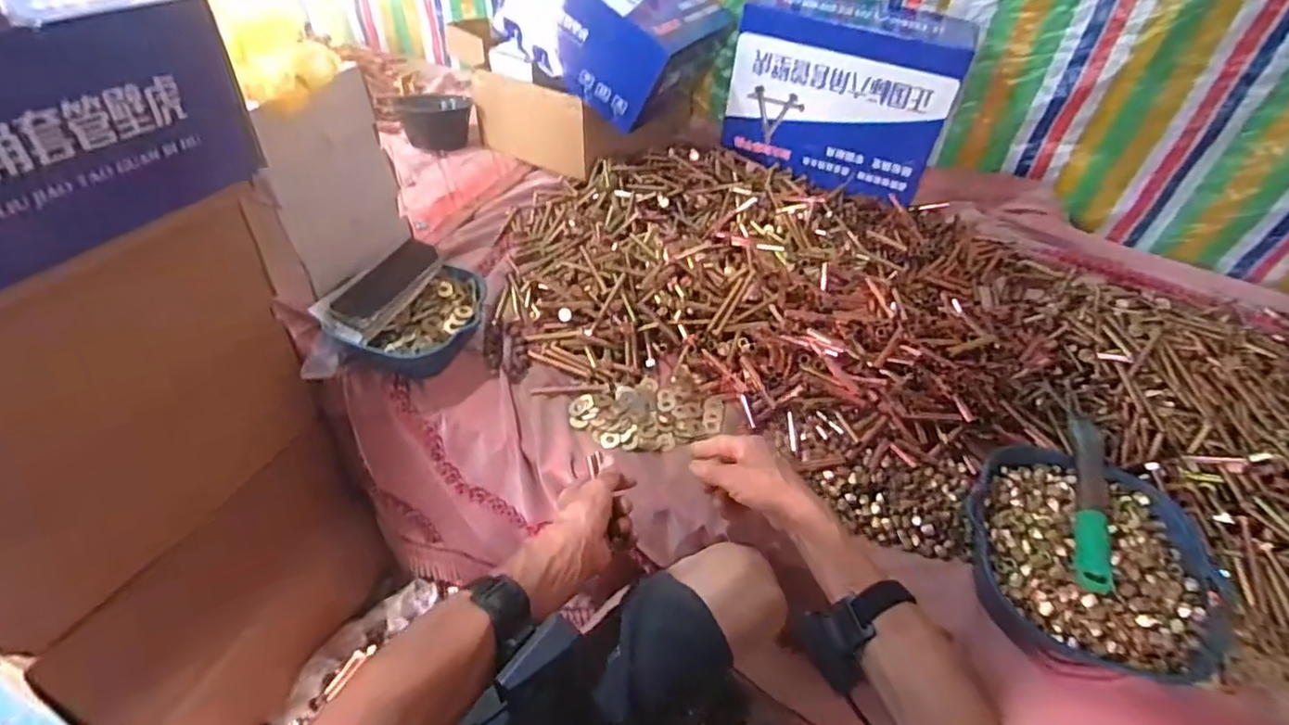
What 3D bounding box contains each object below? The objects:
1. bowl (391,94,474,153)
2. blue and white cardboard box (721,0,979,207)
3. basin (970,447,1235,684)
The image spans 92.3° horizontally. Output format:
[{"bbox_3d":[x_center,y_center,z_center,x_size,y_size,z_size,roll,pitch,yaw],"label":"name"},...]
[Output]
[{"bbox_3d":[-0.425,-0.493,1.265,0.142,0.072,0.142,3,45,-3],"label":"bowl"},{"bbox_3d":[0.377,-0.525,1.200,0.393,0.272,0.183,20,46,13],"label":"blue and white cardboard box"},{"bbox_3d":[0.468,0.210,0.650,0.239,0.076,0.251,3,45,-3],"label":"basin"}]

